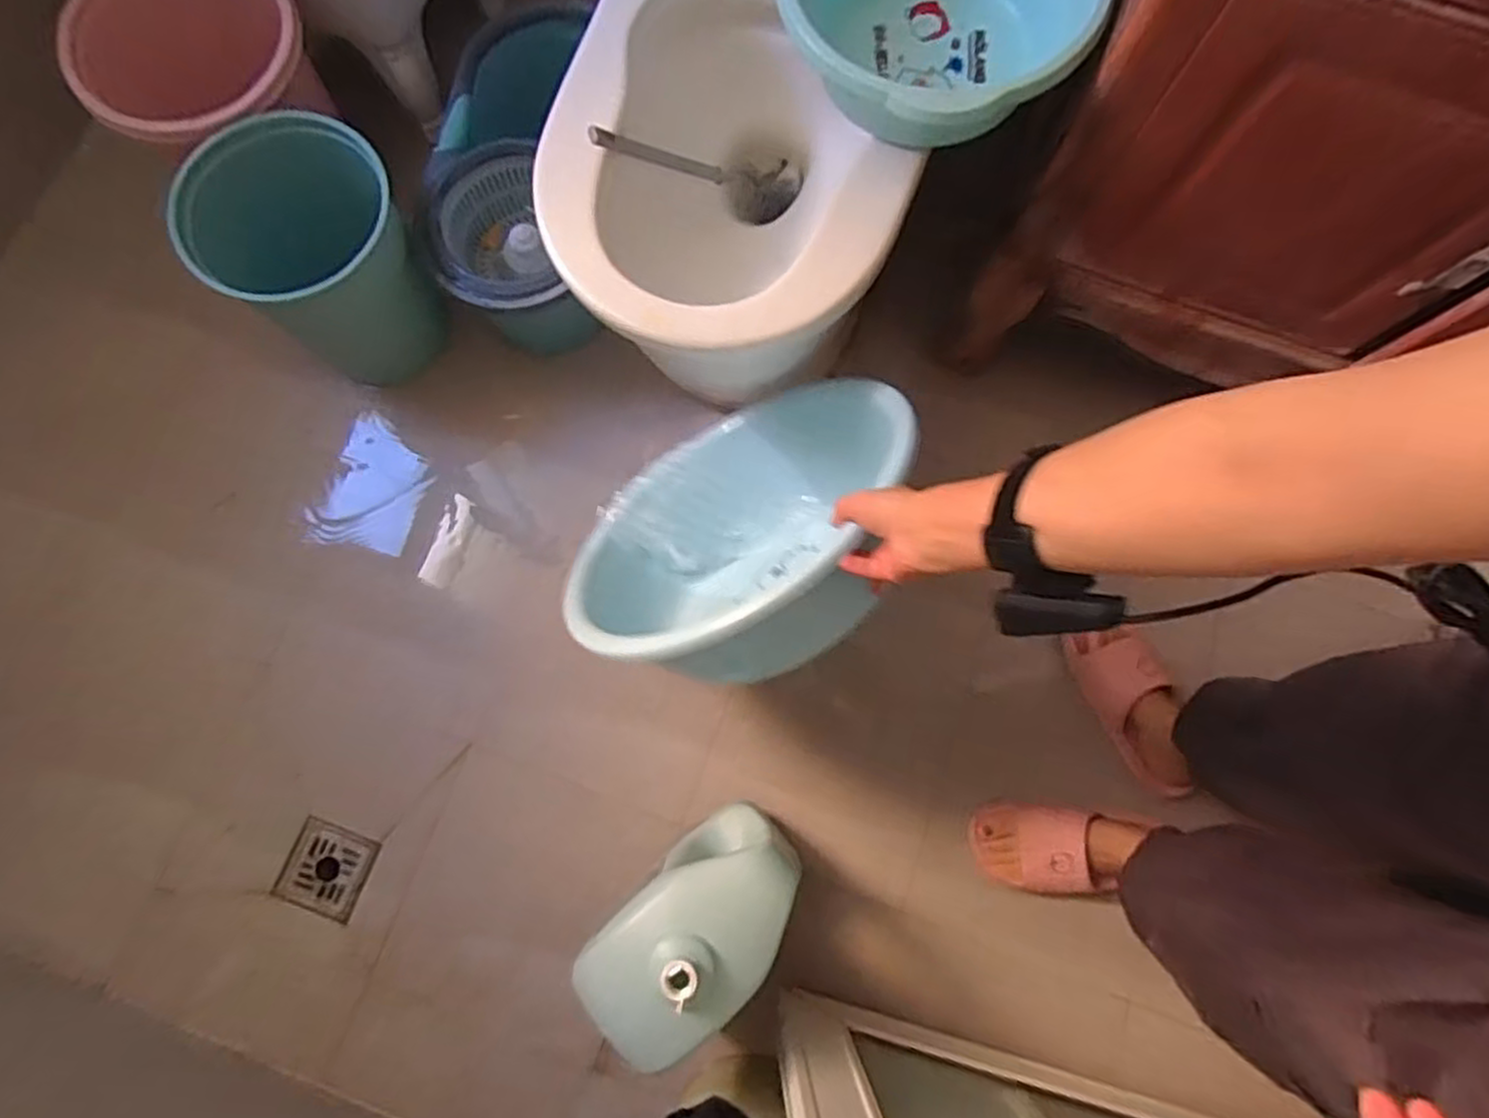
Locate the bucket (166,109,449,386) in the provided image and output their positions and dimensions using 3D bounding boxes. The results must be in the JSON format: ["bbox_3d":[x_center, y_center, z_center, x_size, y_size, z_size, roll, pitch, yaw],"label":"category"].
[{"bbox_3d":[-0.522,-0.370,0.958,0.220,0.271,0.203,0,78,-2],"label":"bucket"}]

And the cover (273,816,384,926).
[{"bbox_3d":[-0.531,0.394,0.952,0.106,0.008,0.102,21,78,3],"label":"cover"}]

